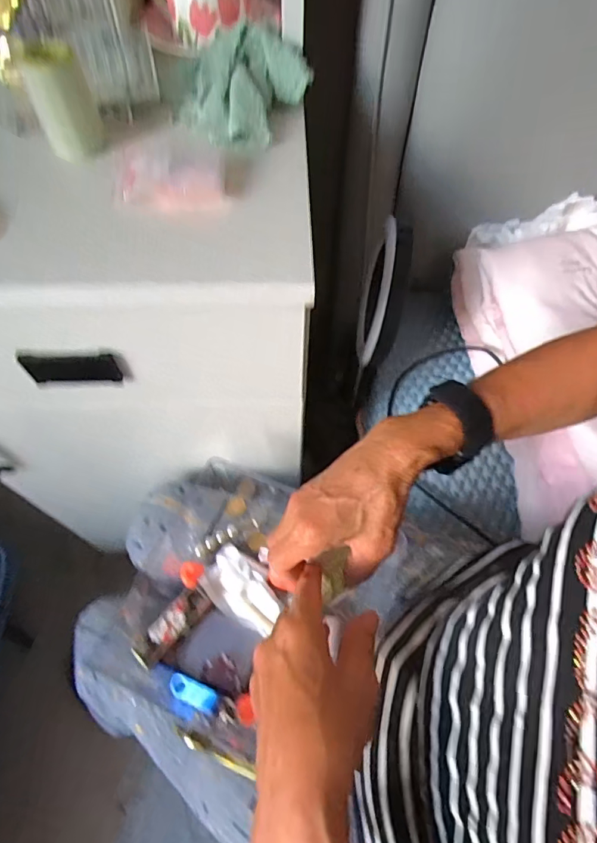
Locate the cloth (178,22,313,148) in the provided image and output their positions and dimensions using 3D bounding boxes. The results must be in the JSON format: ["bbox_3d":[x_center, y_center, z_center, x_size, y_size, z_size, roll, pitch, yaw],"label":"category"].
[{"bbox_3d":[-0.048,-0.284,0.381,0.106,0.038,0.135,12,60,5],"label":"cloth"}]

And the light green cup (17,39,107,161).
[{"bbox_3d":[-0.171,-0.233,0.335,0.040,0.062,0.033,-13,61,-9],"label":"light green cup"}]

